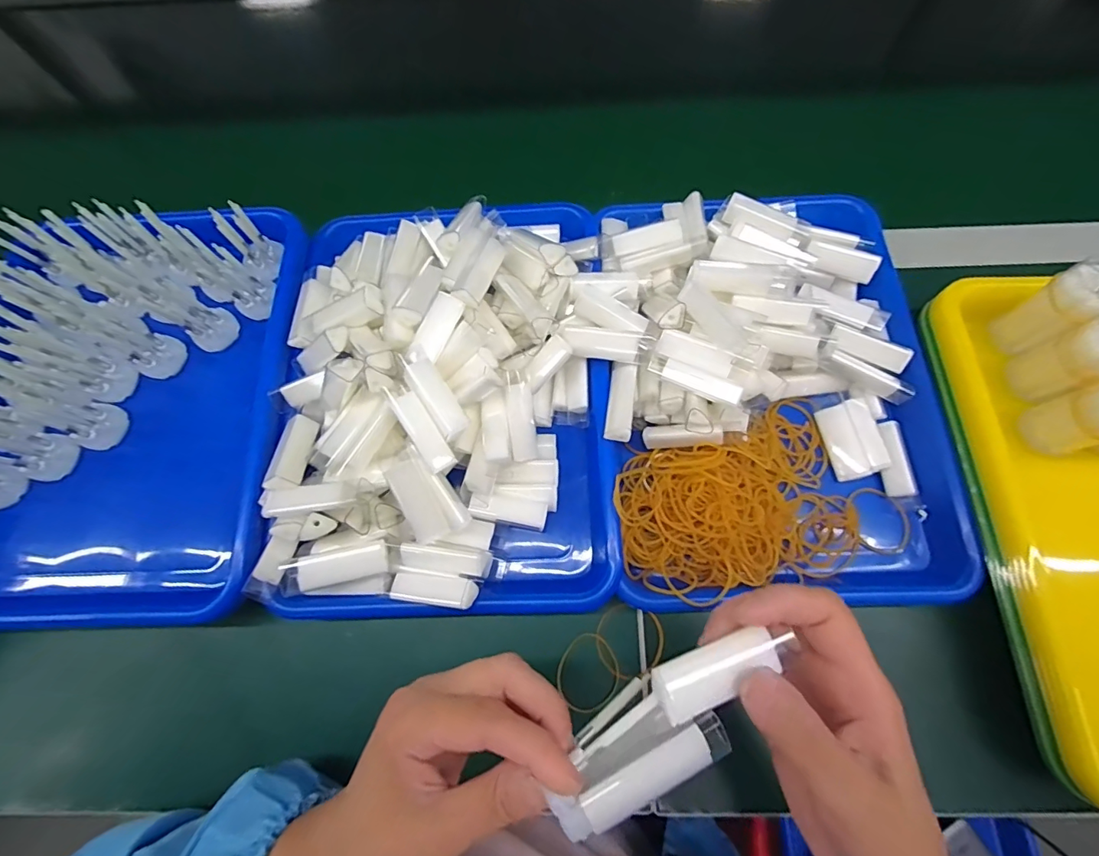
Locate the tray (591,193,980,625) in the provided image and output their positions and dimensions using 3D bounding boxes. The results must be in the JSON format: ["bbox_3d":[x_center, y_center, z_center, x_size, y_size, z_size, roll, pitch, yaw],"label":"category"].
[{"bbox_3d":[0.151,-0.039,0.357,0.261,0.052,0.324,-3,70,1],"label":"tray"}]

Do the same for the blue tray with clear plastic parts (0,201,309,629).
[{"bbox_3d":[-0.330,-0.021,0.365,0.251,0.076,0.320,-2,70,1],"label":"blue tray with clear plastic parts"}]

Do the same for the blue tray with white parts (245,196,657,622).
[{"bbox_3d":[-0.070,-0.035,0.353,0.265,0.070,0.321,-3,70,1],"label":"blue tray with white parts"}]

